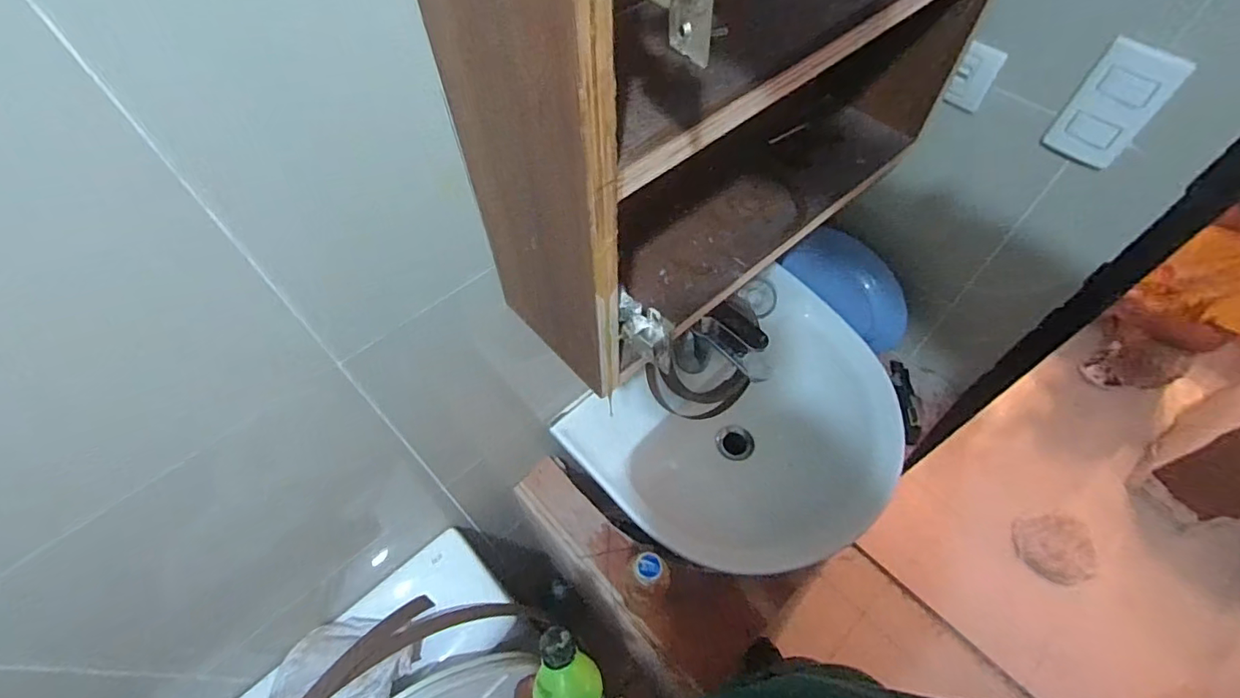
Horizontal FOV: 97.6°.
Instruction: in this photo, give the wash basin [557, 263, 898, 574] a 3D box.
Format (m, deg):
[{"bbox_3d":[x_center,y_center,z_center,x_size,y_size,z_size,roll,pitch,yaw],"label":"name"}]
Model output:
[{"bbox_3d":[0.202,0.137,0.830,0.469,0.136,0.369,-33,62,-20],"label":"wash basin"}]

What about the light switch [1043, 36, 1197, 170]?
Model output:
[{"bbox_3d":[0.491,-0.241,0.545,0.009,0.118,0.069,-29,61,-17],"label":"light switch"}]

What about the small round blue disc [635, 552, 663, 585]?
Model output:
[{"bbox_3d":[0.031,0.240,0.597,0.030,0.017,0.030,0,56,1],"label":"small round blue disc"}]

